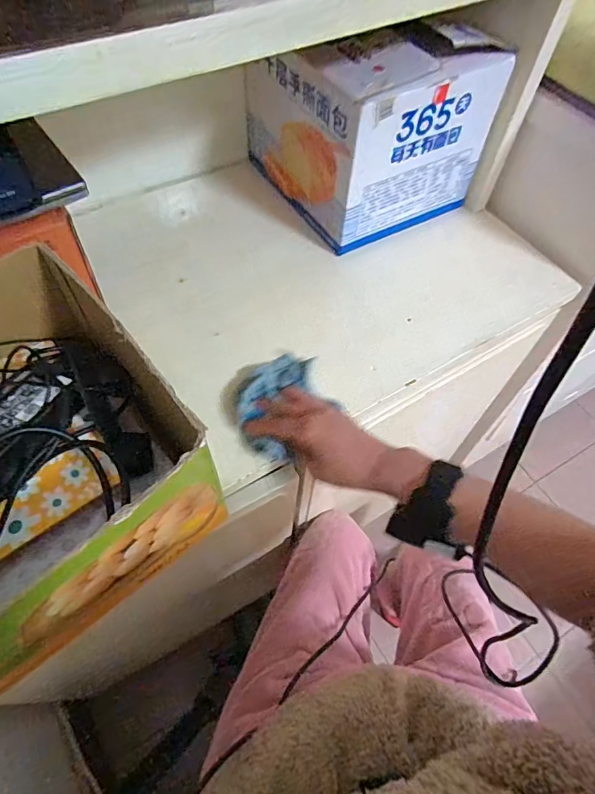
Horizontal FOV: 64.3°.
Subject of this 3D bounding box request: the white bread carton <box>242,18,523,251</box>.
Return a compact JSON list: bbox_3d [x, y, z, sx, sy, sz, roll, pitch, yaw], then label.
[{"bbox_3d":[0.092,-0.380,0.623,0.223,0.217,0.243,-27,63,-17],"label":"white bread carton"}]

